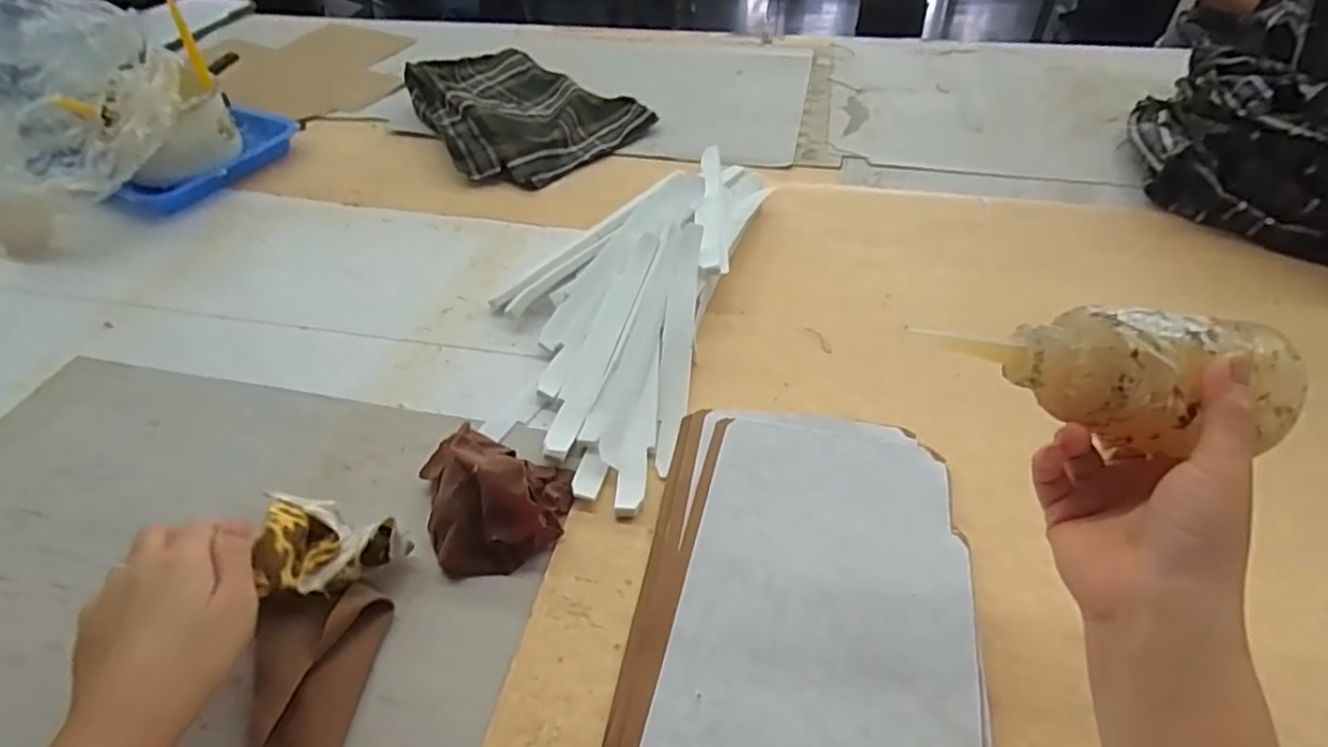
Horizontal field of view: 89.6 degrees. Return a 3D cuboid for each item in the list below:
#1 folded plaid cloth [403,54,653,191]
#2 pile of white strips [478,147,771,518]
[{"bbox_3d":[-0.197,-0.374,0.894,0.254,0.060,0.333,-28,51,-21],"label":"folded plaid cloth"},{"bbox_3d":[-0.039,-0.091,0.630,0.193,0.038,0.452,11,48,13],"label":"pile of white strips"}]

